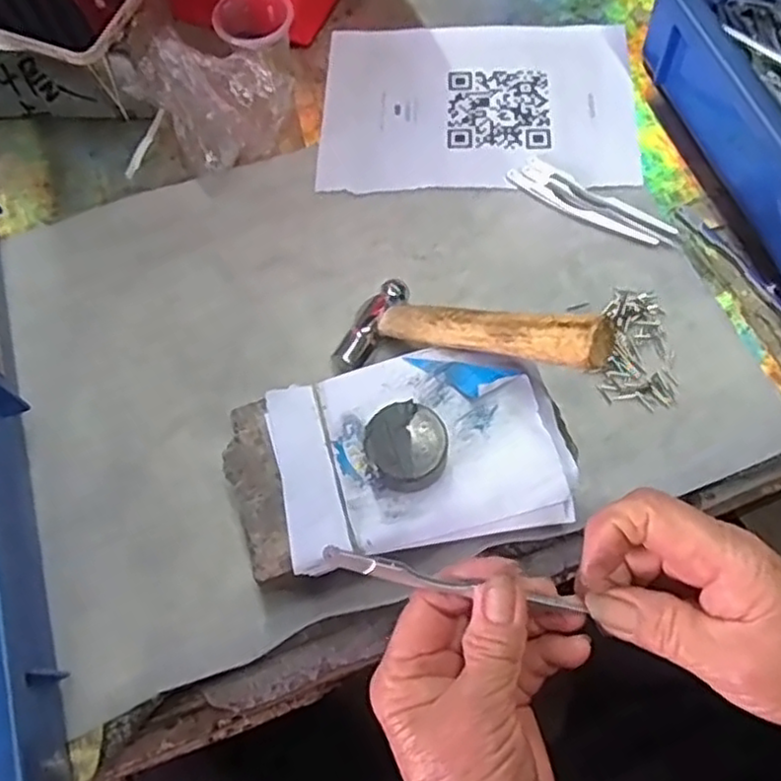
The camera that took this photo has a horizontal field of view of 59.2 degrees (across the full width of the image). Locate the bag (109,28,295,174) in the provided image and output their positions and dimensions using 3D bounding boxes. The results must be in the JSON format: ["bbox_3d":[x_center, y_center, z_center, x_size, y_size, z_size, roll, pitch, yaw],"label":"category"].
[{"bbox_3d":[-0.115,-0.197,0.456,0.088,0.048,0.090,38,74,16],"label":"bag"}]

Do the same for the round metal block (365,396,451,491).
[{"bbox_3d":[0.008,0.027,0.323,0.036,0.020,0.040,-30,69,-10],"label":"round metal block"}]

